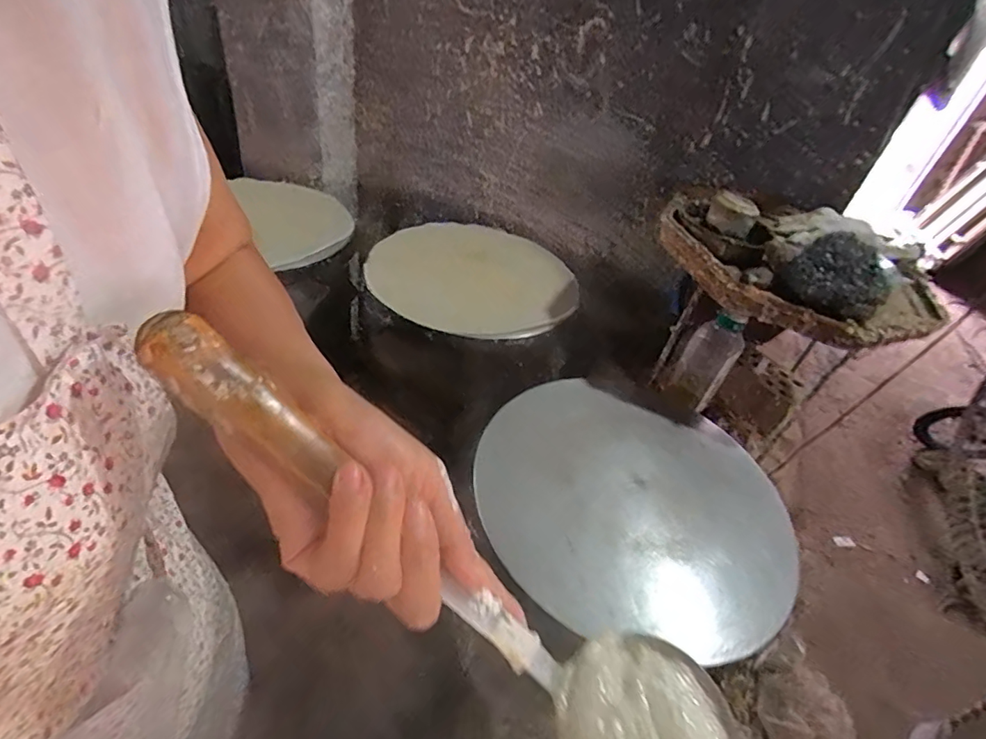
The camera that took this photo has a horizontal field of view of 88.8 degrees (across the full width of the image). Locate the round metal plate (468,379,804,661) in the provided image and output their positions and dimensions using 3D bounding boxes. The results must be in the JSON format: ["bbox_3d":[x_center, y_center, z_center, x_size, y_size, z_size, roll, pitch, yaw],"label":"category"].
[{"bbox_3d":[0.161,0.143,0.587,0.349,0.033,0.324,7,41,-6],"label":"round metal plate"}]

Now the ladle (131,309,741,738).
[{"bbox_3d":[-0.007,0.101,0.248,0.348,0.053,0.089,47,44,-12],"label":"ladle"}]

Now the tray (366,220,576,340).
[{"bbox_3d":[-0.032,-0.177,0.922,0.370,0.028,0.352,7,41,-6],"label":"tray"}]

